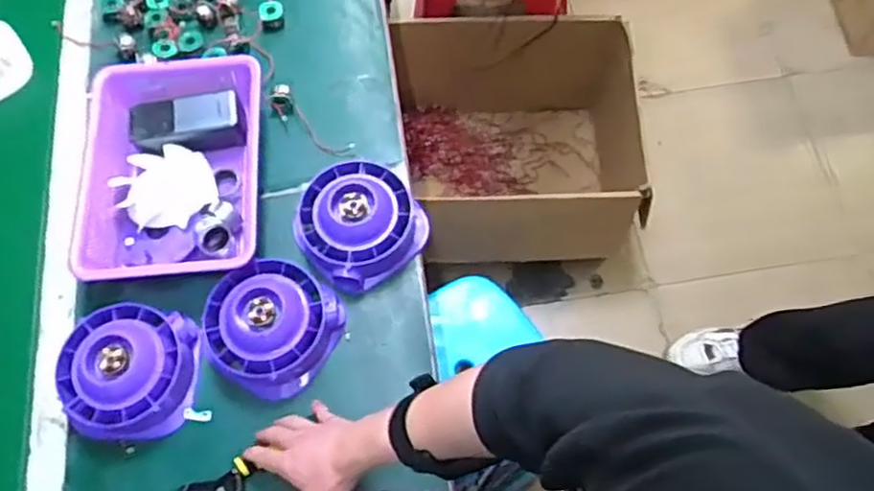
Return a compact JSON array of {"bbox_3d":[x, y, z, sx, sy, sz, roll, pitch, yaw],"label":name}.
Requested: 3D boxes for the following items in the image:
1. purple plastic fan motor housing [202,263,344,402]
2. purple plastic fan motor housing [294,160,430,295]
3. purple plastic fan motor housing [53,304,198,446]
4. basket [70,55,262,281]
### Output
[{"bbox_3d":[-0.185,0.084,0.765,0.133,0.067,0.133,0,66,1],"label":"purple plastic fan motor housing"},{"bbox_3d":[-0.092,-0.027,0.806,0.136,0.059,0.134,0,66,1],"label":"purple plastic fan motor housing"},{"bbox_3d":[-0.327,0.134,0.749,0.132,0.062,0.135,0,66,1],"label":"purple plastic fan motor housing"},{"bbox_3d":[-0.309,-0.091,0.845,0.211,0.067,0.277,-2,66,0],"label":"basket"}]

